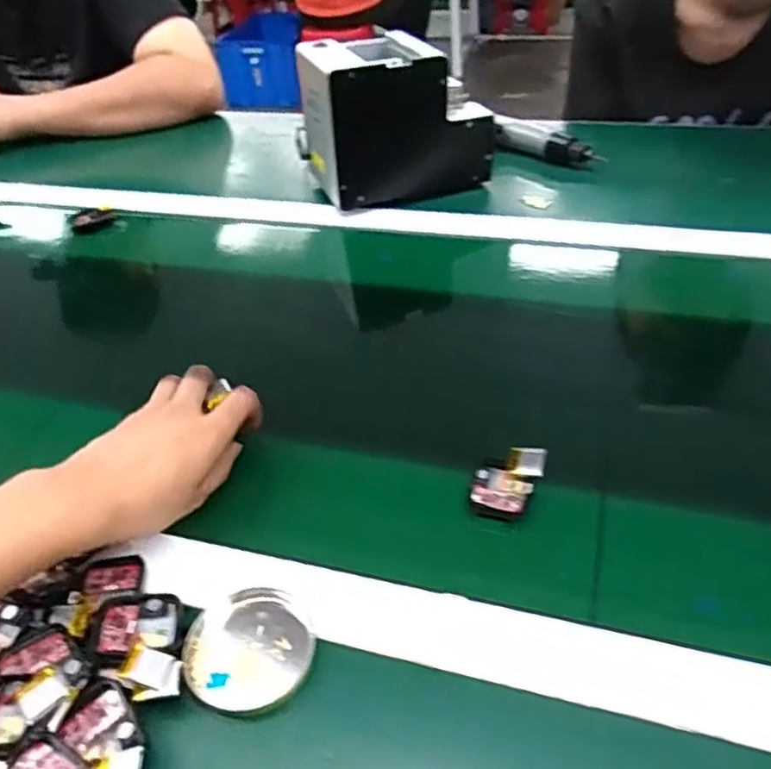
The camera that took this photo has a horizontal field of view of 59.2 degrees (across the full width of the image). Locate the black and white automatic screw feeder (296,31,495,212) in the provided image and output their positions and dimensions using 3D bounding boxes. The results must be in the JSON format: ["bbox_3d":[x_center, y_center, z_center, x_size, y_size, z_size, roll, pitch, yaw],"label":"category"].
[{"bbox_3d":[0.006,-0.294,0.747,0.184,0.145,0.121,-17,41,-13],"label":"black and white automatic screw feeder"}]

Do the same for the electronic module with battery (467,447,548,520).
[{"bbox_3d":[0.077,0.062,0.431,0.040,0.021,0.049,12,43,20],"label":"electronic module with battery"}]

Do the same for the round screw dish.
[{"bbox_3d":[-0.071,0.137,0.356,0.065,0.010,0.062,-3,40,3],"label":"round screw dish"}]

